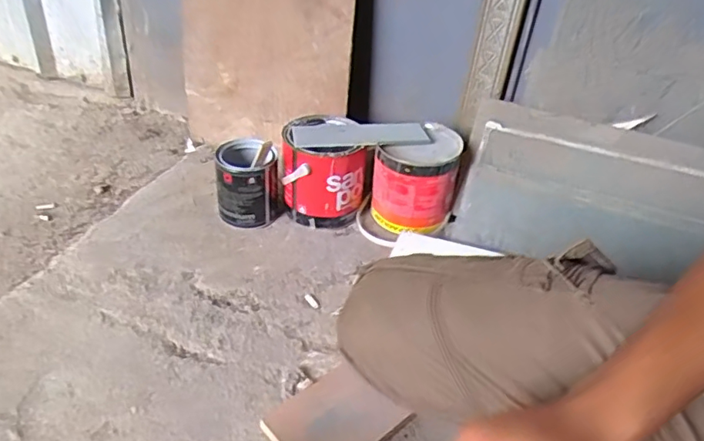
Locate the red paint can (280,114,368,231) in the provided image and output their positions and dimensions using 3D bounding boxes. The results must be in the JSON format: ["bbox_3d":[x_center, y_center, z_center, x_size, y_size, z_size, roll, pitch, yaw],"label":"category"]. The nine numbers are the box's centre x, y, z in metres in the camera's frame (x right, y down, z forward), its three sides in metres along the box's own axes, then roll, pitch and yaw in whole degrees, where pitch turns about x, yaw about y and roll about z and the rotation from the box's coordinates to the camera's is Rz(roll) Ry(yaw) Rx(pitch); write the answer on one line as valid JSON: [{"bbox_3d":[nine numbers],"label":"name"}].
[{"bbox_3d":[-0.050,-0.091,1.000,0.154,0.164,0.148,-1,36,-5],"label":"red paint can"}]

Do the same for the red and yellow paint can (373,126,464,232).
[{"bbox_3d":[0.120,-0.082,0.995,0.146,0.138,0.160,13,36,10],"label":"red and yellow paint can"}]

